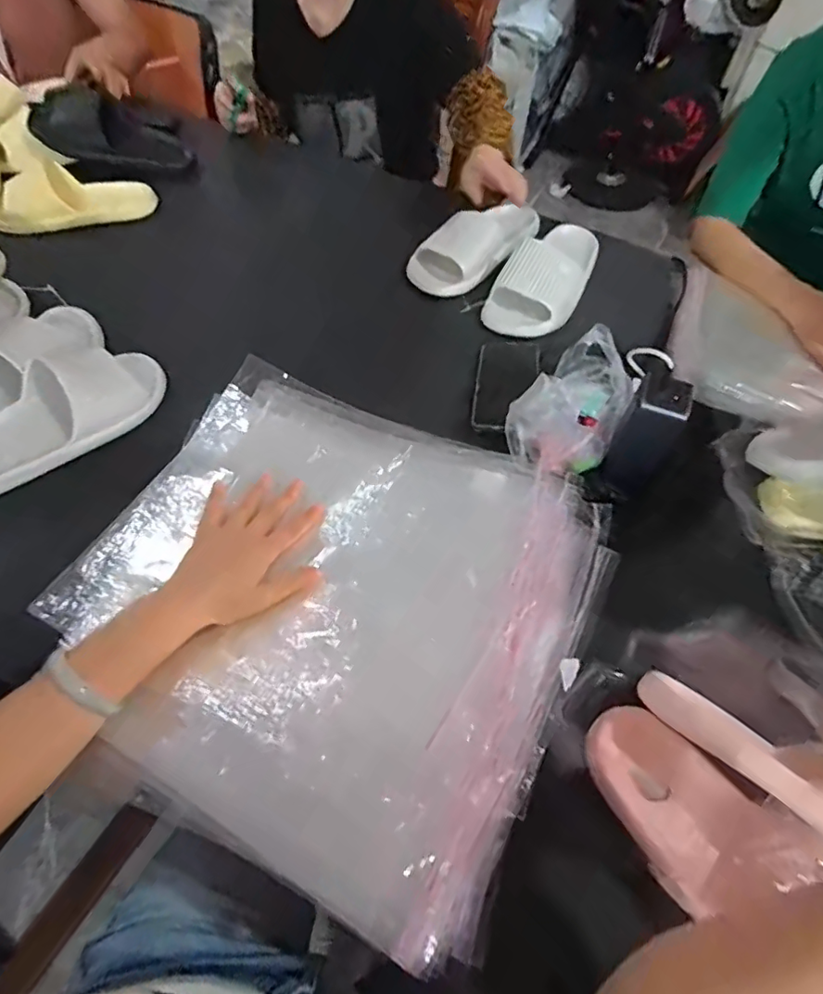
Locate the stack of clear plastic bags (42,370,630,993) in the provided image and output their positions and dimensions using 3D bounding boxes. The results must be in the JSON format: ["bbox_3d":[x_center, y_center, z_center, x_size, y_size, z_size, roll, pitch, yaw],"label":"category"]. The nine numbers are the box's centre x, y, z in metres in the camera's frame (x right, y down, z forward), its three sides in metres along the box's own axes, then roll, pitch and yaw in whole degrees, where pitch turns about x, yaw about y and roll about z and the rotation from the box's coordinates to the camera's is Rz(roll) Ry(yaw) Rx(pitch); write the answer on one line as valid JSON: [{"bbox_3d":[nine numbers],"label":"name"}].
[{"bbox_3d":[-0.070,0.083,0.490,0.426,0.054,0.399,25,59,13],"label":"stack of clear plastic bags"}]

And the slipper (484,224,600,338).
[{"bbox_3d":[0.211,-0.338,0.782,0.105,0.081,0.238,30,60,16],"label":"slipper"}]

